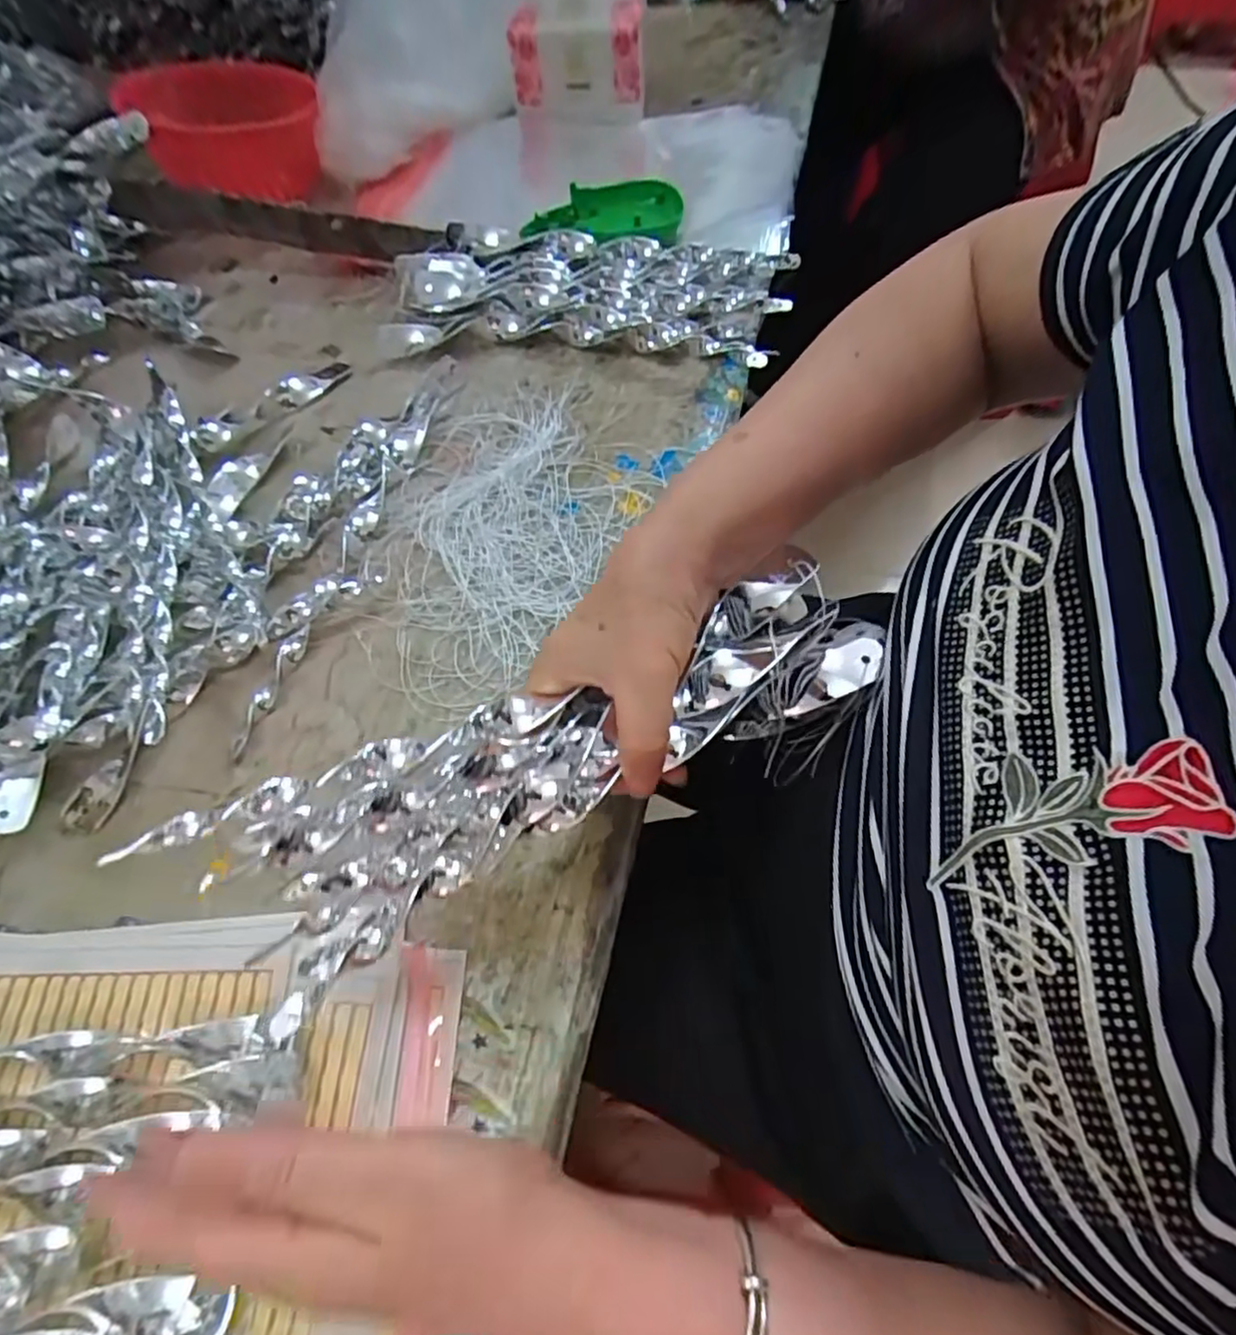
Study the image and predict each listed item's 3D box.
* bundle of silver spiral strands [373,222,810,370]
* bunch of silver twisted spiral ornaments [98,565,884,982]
[{"bbox_3d":[-0.023,-0.296,0.554,0.327,0.036,0.131,6,62,7],"label":"bundle of silver spiral strands"},{"bbox_3d":[-0.021,0.035,0.296,0.311,0.065,0.076,-21,62,-16],"label":"bunch of silver twisted spiral ornaments"}]

